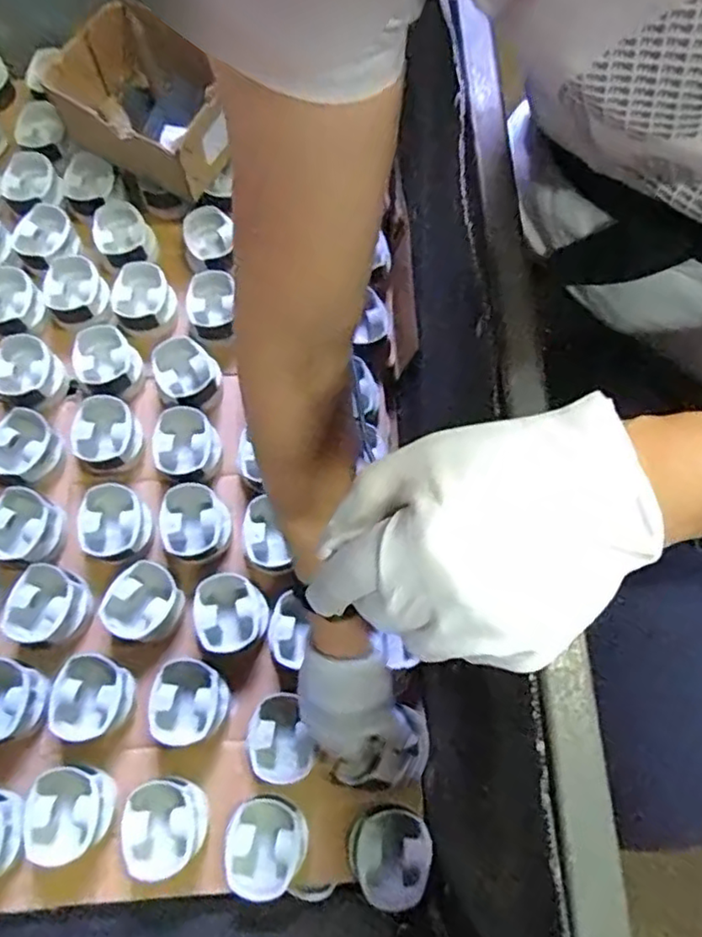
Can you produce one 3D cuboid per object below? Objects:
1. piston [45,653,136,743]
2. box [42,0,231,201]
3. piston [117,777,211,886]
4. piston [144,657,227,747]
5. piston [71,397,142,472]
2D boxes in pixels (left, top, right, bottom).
[{"bbox_3d":[-0.252,0.227,0.620,0.069,0.049,0.078,24,72,9],"label":"piston"},{"bbox_3d":[-0.244,-0.452,0.785,0.207,0.100,0.164,27,73,9],"label":"box"},{"bbox_3d":[-0.171,0.329,0.584,0.076,0.052,0.078,0,70,0],"label":"piston"},{"bbox_3d":[-0.158,0.228,0.617,0.070,0.049,0.076,0,70,0],"label":"piston"},{"bbox_3d":[-0.275,-0.036,0.711,0.067,0.048,0.078,-17,71,-6],"label":"piston"}]

